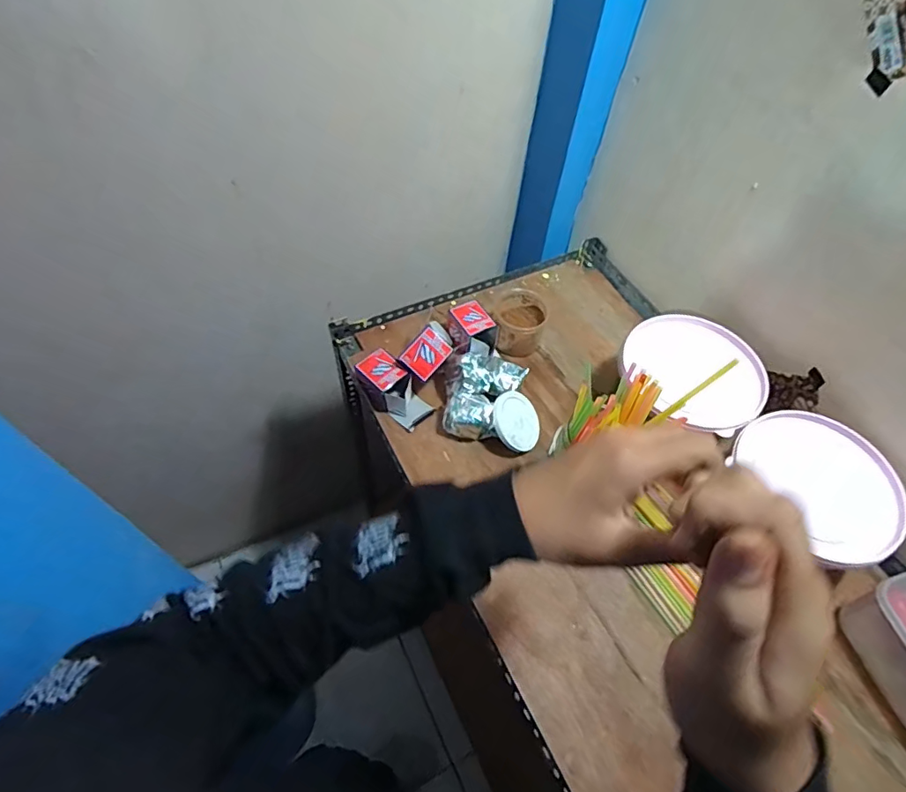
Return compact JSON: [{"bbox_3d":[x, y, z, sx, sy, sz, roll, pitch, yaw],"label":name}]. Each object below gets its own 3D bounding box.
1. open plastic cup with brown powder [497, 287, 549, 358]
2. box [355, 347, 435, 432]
[{"bbox_3d":[0.113,-0.116,0.835,0.080,0.069,0.094,9,55,2],"label":"open plastic cup with brown powder"},{"bbox_3d":[-0.086,-0.006,0.747,0.112,0.061,0.061,37,60,20],"label":"box"}]

